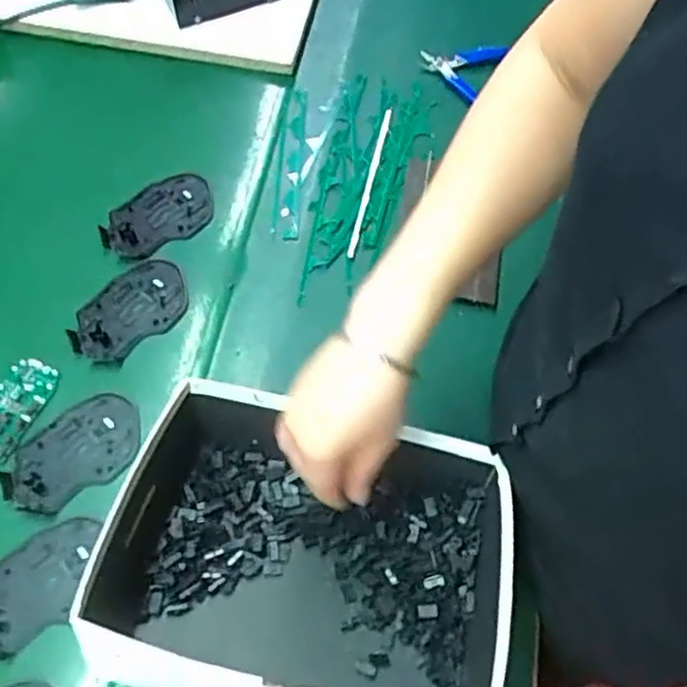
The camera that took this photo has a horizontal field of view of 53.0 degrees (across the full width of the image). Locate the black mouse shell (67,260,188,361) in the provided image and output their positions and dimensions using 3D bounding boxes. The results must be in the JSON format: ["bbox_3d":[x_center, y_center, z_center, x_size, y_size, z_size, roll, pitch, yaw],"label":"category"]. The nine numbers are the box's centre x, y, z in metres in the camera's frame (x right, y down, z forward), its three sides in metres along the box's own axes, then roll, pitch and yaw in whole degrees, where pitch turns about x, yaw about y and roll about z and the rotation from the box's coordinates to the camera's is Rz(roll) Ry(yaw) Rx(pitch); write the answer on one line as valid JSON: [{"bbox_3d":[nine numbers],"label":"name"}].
[{"bbox_3d":[-0.193,-0.029,0.624,0.111,0.022,0.068,-34,68,-17],"label":"black mouse shell"}]

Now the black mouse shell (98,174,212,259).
[{"bbox_3d":[-0.180,-0.126,0.671,0.110,0.015,0.070,-35,69,-18],"label":"black mouse shell"}]

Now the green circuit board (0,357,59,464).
[{"bbox_3d":[-0.279,0.057,0.575,0.043,0.008,0.096,22,64,10],"label":"green circuit board"}]

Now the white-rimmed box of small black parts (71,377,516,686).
[{"bbox_3d":[-0.027,0.150,0.481,0.275,0.075,0.201,12,63,5],"label":"white-rimmed box of small black parts"}]

